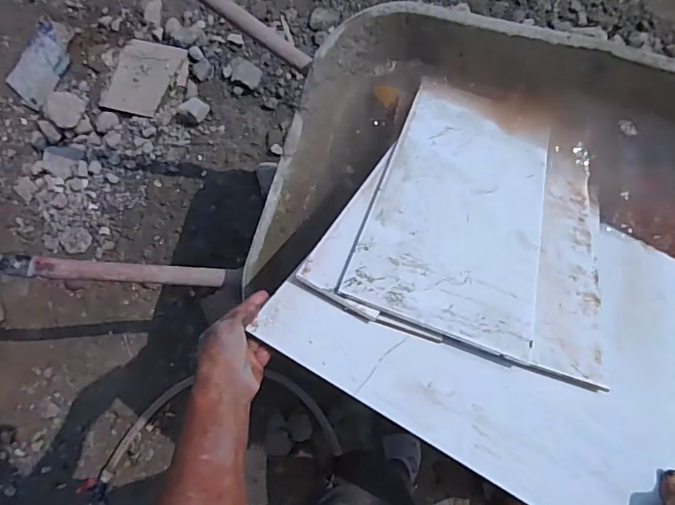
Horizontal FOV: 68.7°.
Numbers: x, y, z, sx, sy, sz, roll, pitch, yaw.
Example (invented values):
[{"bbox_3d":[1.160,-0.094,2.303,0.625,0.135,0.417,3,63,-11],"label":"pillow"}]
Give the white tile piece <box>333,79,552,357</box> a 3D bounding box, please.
[{"bbox_3d":[0.180,-0.081,0.704,0.230,0.009,0.458,20,51,3],"label":"white tile piece"}]

